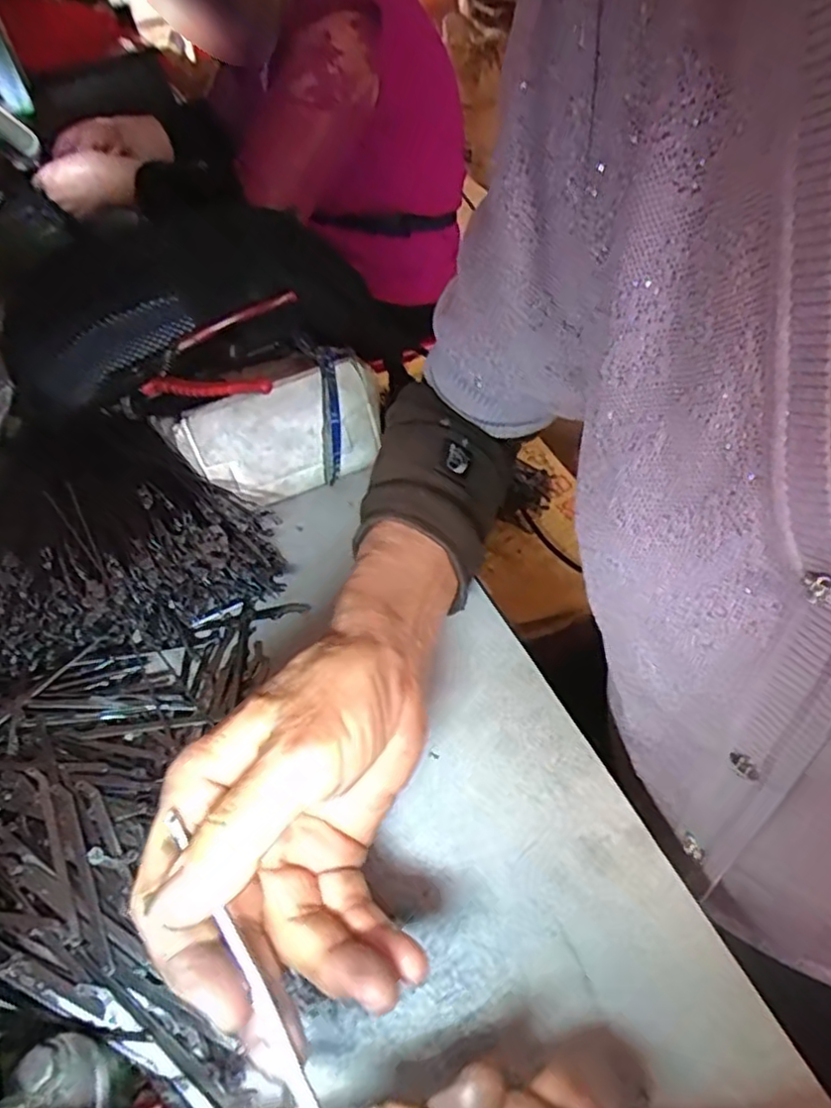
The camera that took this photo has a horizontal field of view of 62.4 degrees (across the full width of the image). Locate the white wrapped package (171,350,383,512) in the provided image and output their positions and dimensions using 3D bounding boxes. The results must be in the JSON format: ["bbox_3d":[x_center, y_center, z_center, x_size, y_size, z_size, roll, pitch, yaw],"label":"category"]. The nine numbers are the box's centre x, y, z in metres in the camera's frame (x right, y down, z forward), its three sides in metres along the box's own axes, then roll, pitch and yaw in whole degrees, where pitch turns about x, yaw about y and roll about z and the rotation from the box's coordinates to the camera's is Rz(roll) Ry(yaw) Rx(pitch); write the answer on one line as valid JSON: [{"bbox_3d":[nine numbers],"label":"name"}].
[{"bbox_3d":[-0.088,-0.083,0.459,0.126,0.077,0.040,-26,36,-13],"label":"white wrapped package"}]

